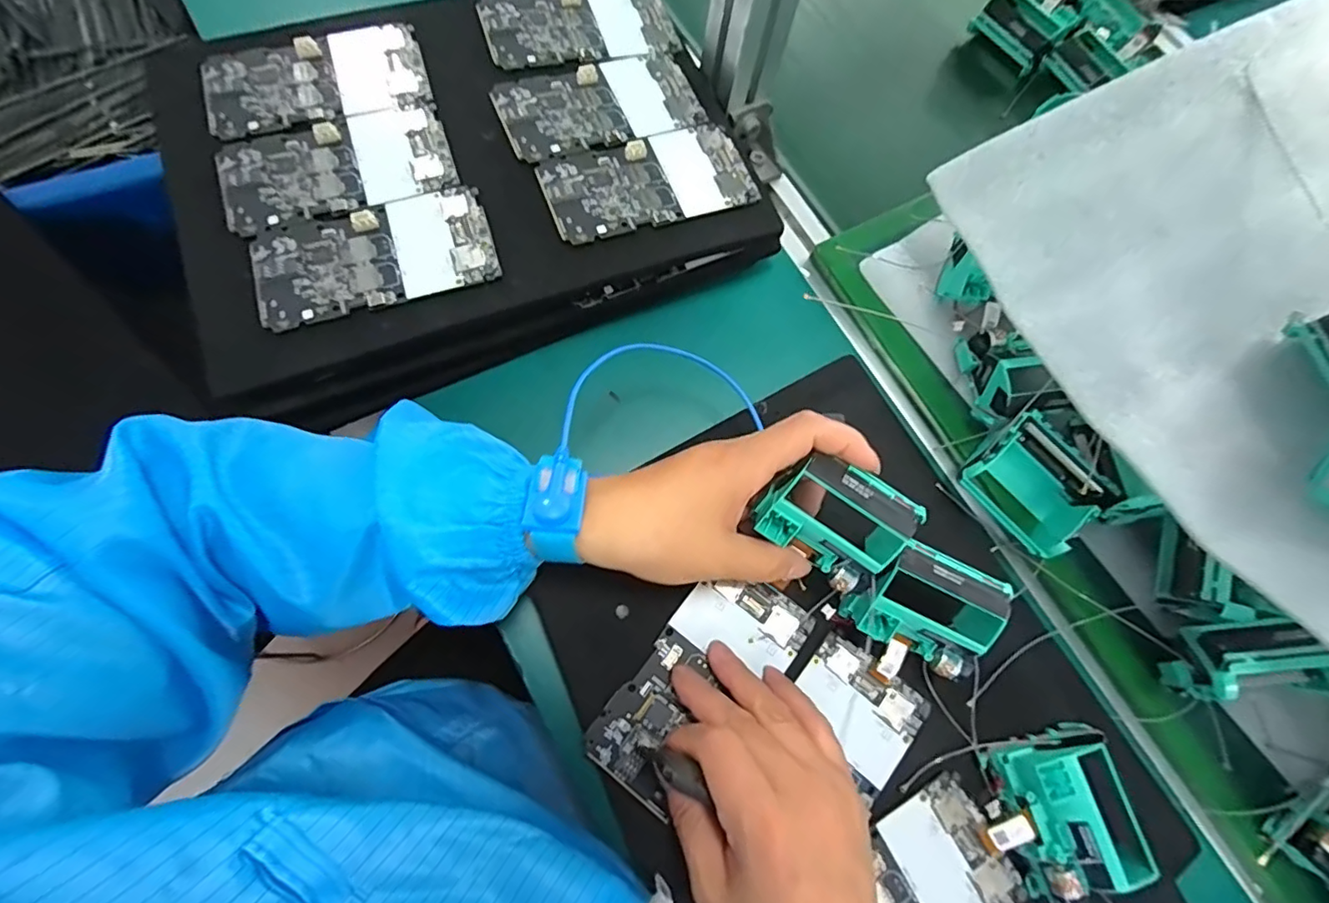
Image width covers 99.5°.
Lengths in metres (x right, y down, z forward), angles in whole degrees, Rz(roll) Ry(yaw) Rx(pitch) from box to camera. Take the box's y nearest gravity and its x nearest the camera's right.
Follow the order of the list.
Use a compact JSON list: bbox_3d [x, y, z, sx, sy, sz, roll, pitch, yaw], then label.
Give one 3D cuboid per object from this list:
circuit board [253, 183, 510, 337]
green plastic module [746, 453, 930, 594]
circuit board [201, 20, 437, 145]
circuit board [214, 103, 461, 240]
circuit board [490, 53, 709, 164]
[{"bbox_3d":[-0.168,-0.114,0.328,0.131,0.007,0.065,-17,75,-10],"label":"circuit board"},{"bbox_3d":[0.084,0.033,0.280,0.068,0.034,0.050,32,76,7],"label":"green plastic module"},{"bbox_3d":[-0.219,-0.235,0.356,0.129,0.010,0.066,-17,75,-10],"label":"circuit board"},{"bbox_3d":[-0.197,-0.171,0.340,0.131,0.008,0.069,-19,76,-11],"label":"circuit board"},{"bbox_3d":[-0.042,-0.230,0.373,0.130,0.004,0.067,-20,76,-14],"label":"circuit board"}]

